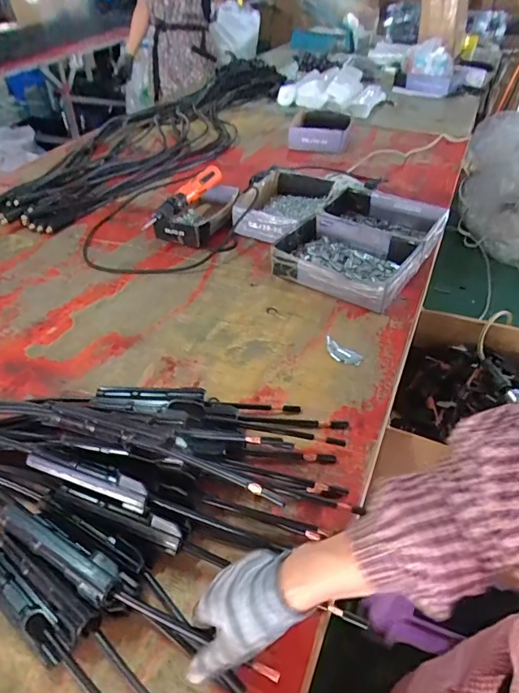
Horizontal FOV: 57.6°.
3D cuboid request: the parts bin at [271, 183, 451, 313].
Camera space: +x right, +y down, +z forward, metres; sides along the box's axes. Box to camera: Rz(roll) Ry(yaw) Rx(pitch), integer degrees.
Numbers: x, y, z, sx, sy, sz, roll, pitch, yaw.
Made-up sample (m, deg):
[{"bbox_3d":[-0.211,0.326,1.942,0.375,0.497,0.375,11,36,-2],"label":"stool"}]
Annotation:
[{"bbox_3d":[0.219,-0.223,0.997,0.267,0.070,0.383,23,45,26],"label":"parts bin"}]

